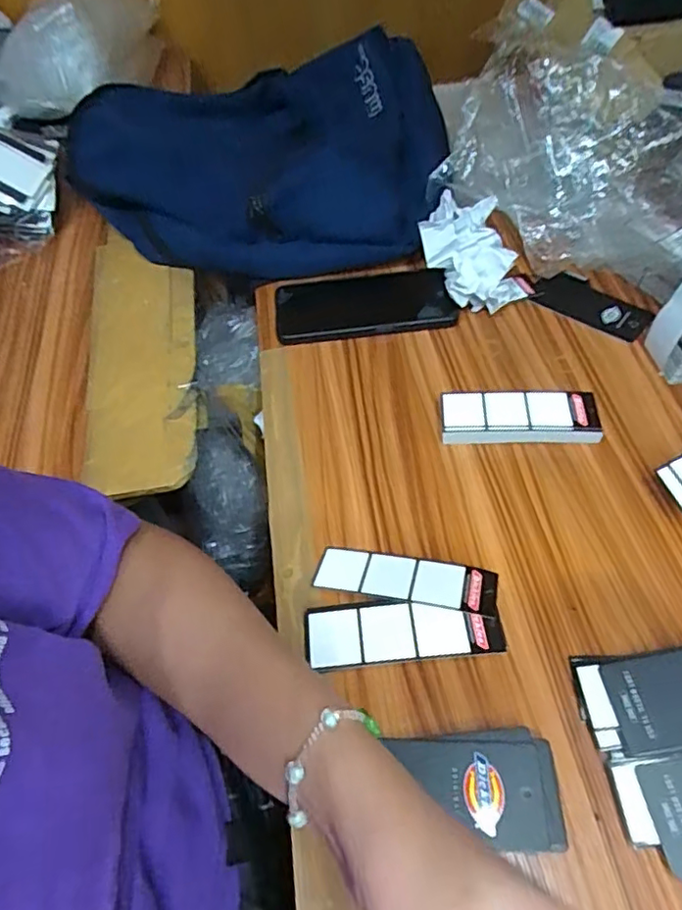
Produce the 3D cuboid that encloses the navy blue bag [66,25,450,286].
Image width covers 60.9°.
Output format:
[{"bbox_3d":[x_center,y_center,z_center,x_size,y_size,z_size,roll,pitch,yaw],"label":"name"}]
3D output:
[{"bbox_3d":[-0.115,-0.335,0.646,0.447,0.119,0.300,5,54,8],"label":"navy blue bag"}]

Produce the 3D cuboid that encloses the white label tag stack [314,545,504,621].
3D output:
[{"bbox_3d":[0.042,0.083,0.385,0.118,0.006,0.035,5,43,16],"label":"white label tag stack"}]

